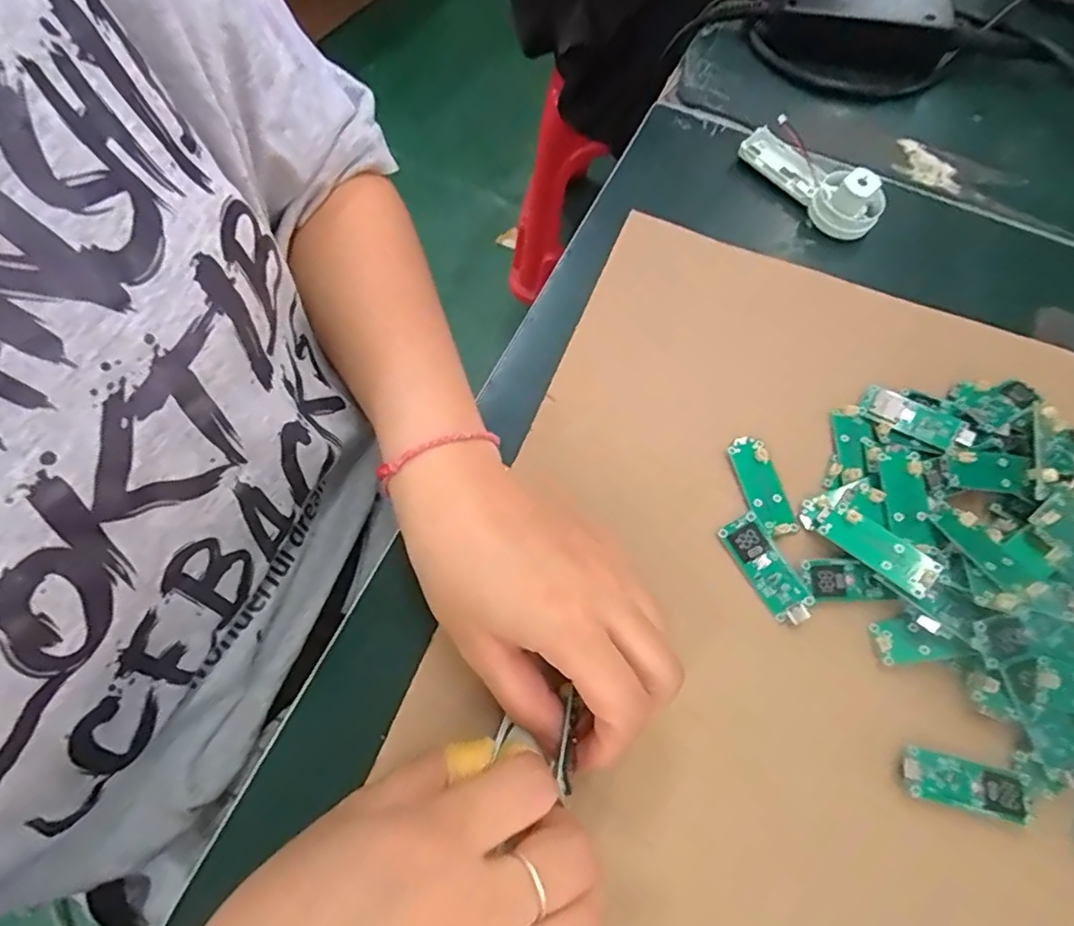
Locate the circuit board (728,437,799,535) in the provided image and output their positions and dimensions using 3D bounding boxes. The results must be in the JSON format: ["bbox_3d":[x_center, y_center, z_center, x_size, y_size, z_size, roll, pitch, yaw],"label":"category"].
[{"bbox_3d":[0.108,0.010,0.282,0.020,0.004,0.049,-12,68,-8],"label":"circuit board"}]

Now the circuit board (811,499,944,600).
[{"bbox_3d":[0.151,0.038,0.261,0.048,0.004,0.018,40,86,24],"label":"circuit board"}]

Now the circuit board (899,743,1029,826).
[{"bbox_3d":[0.168,0.127,0.234,0.046,0.004,0.018,14,67,3],"label":"circuit board"}]

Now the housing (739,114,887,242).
[{"bbox_3d":[0.171,-0.177,0.360,0.033,0.028,0.091,-35,73,-16],"label":"housing"}]

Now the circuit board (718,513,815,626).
[{"bbox_3d":[0.104,0.048,0.267,0.019,0.004,0.050,-33,73,8],"label":"circuit board"}]

